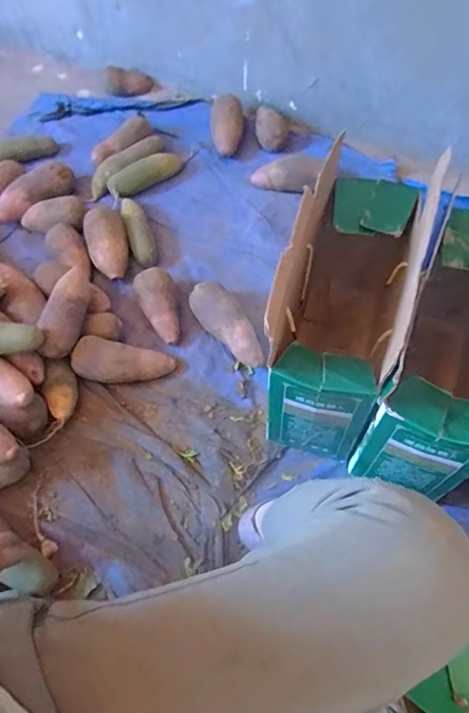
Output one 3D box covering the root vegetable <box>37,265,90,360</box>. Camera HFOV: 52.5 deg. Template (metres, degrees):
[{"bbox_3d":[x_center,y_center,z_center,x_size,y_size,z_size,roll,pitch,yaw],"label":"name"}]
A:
[{"bbox_3d":[-0.296,-0.073,0.844,0.060,0.069,0.169,9,61,4],"label":"root vegetable"}]

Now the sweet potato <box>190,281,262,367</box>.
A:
[{"bbox_3d":[-0.013,-0.058,0.895,0.072,0.074,0.183,-30,66,-16],"label":"sweet potato"}]

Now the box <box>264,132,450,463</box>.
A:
[{"bbox_3d":[0.157,-0.083,0.723,0.152,0.339,0.379,17,62,8],"label":"box"}]

